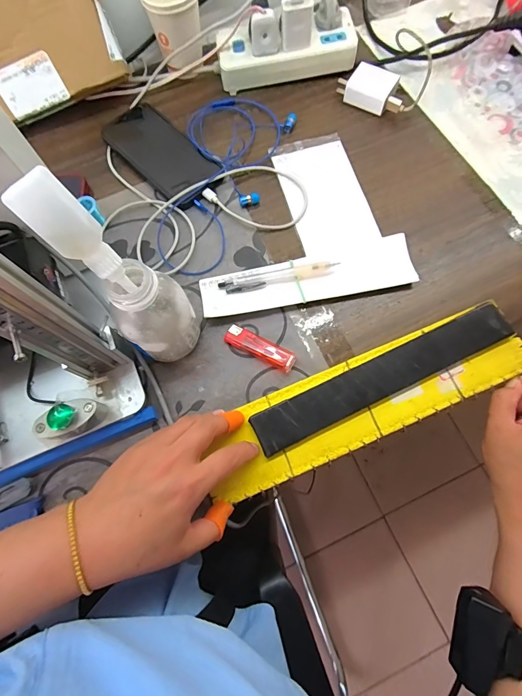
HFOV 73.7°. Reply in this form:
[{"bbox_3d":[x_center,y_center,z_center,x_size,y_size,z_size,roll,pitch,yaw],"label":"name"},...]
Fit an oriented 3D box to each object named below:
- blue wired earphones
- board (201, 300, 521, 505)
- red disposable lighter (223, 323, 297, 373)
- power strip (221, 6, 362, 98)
[{"bbox_3d":[-0.058,-0.225,0.445,0.132,0.016,0.287,19,73,8],"label":"blue wired earphones"},{"bbox_3d":[0.109,0.047,0.347,0.329,0.015,0.078,-24,72,-5],"label":"board"},{"bbox_3d":[-0.001,0.000,0.375,0.078,0.013,0.023,27,74,11],"label":"red disposable lighter"},{"bbox_3d":[0.035,-0.410,0.490,0.190,0.045,0.065,-10,71,-1],"label":"power strip"}]

